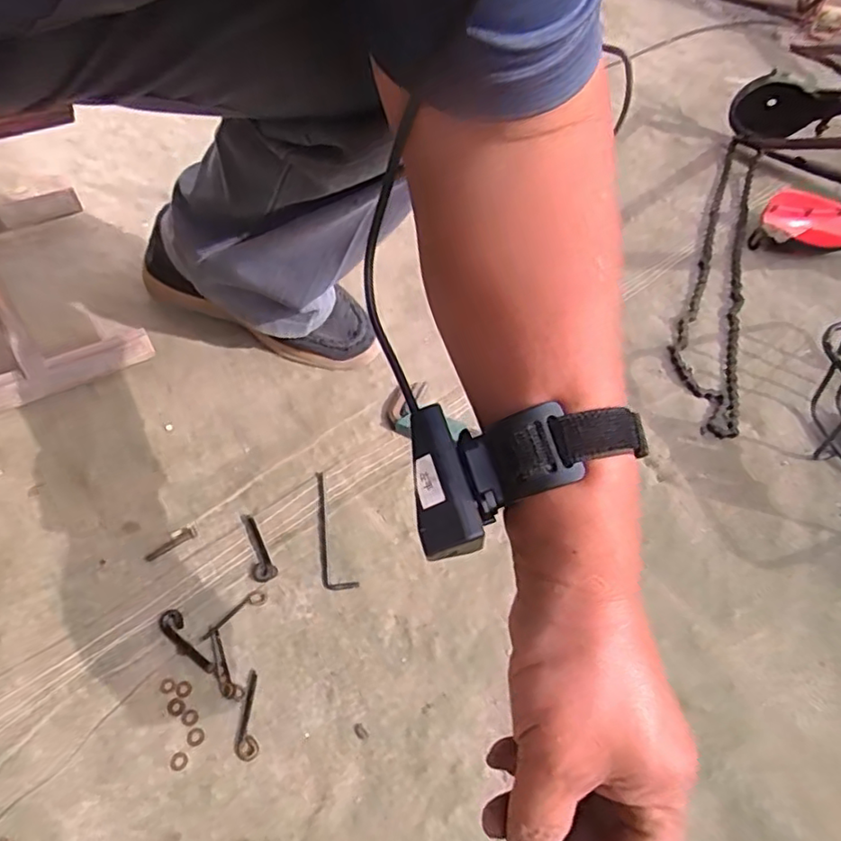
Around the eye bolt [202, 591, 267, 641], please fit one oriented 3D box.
[{"bbox_3d":[-0.154,0.162,0.509,0.057,0.004,0.013,-36,66,-25],"label":"eye bolt"}]

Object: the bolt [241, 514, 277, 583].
[{"bbox_3d":[-0.146,0.112,0.540,0.019,0.004,0.065,-25,62,-20],"label":"bolt"}]

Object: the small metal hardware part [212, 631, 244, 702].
[{"bbox_3d":[-0.157,0.194,0.489,0.014,0.004,0.058,-22,61,-18],"label":"small metal hardware part"}]

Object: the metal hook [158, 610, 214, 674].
[{"bbox_3d":[-0.189,0.179,0.495,0.017,0.004,0.063,-36,66,-25],"label":"metal hook"}]

